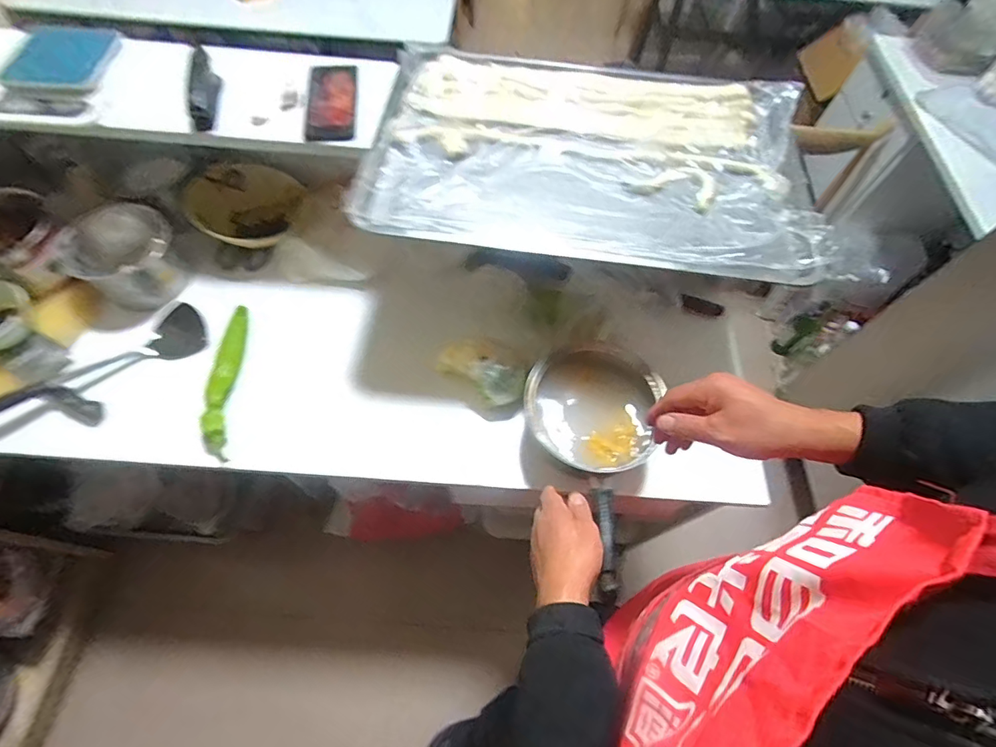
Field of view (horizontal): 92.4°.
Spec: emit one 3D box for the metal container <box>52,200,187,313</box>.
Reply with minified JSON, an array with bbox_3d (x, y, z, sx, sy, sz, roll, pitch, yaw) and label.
[{"bbox_3d":[-0.600,-0.189,0.780,0.148,0.091,0.155,2,62,-3],"label":"metal container"}]

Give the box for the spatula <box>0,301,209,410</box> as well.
[{"bbox_3d":[-0.625,-0.021,0.734,0.323,0.043,0.090,-27,67,-17],"label":"spatula"}]

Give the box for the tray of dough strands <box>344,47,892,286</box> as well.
[{"bbox_3d":[0.136,-0.308,0.668,0.604,0.036,0.378,8,61,0],"label":"tray of dough strands"}]

